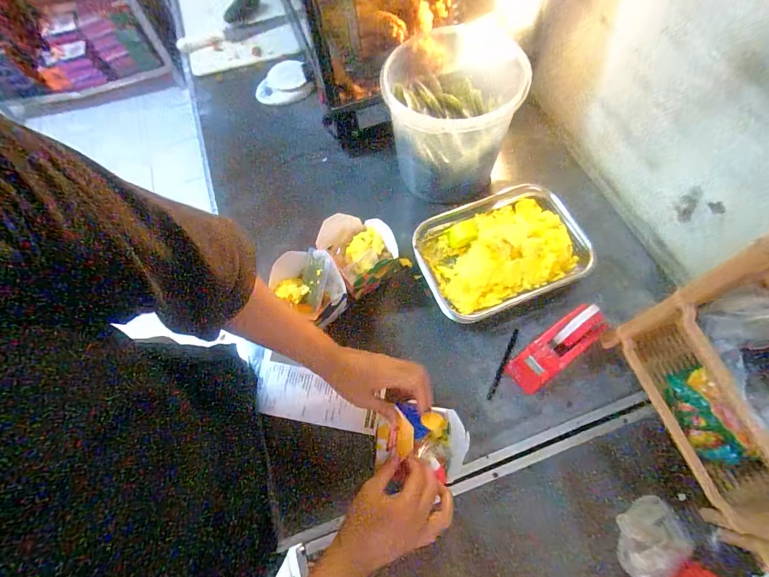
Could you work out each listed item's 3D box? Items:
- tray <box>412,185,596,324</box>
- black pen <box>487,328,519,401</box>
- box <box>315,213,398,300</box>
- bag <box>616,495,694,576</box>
[{"bbox_3d":[0.213,-0.068,0.684,0.291,0.065,0.219,-22,67,-7],"label":"tray"},{"bbox_3d":[0.205,0.128,0.624,0.009,0.011,0.130,25,70,14],"label":"black pen"},{"bbox_3d":[-0.042,-0.069,0.683,0.127,0.109,0.135,-36,69,-12],"label":"box"},{"bbox_3d":[0.350,0.355,0.492,0.150,0.030,0.077,-36,69,-12],"label":"bag"}]

